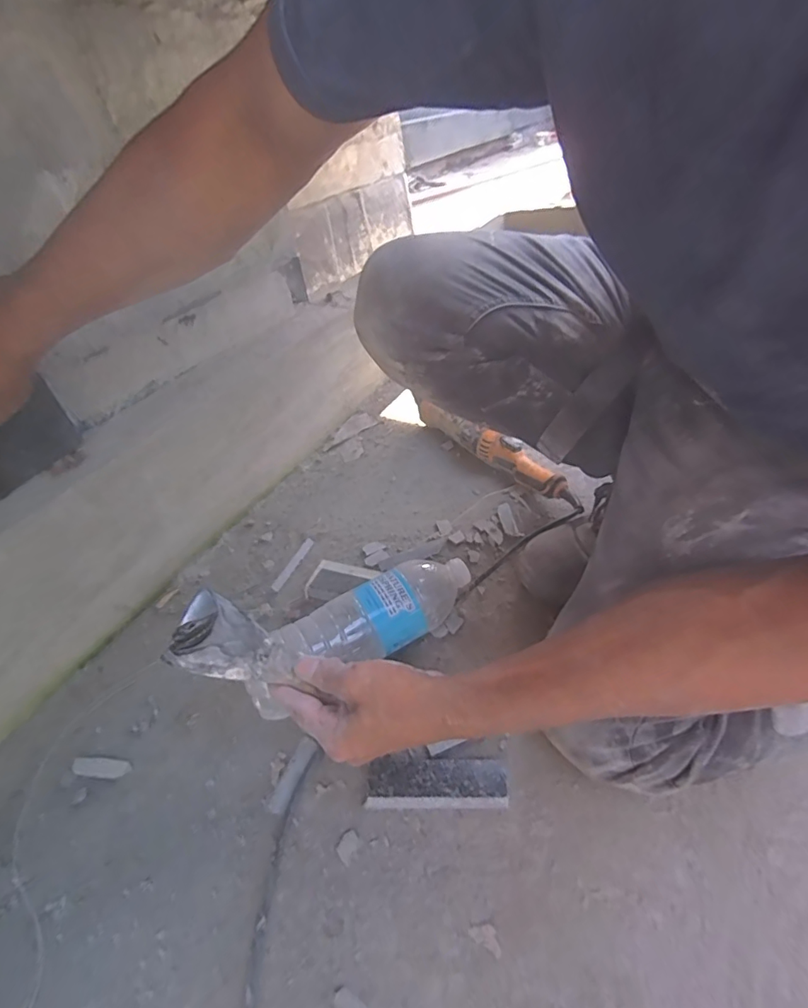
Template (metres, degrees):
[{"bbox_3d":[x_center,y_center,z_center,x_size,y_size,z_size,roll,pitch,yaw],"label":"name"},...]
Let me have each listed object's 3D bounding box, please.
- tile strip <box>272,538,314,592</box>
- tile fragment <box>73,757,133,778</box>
[{"bbox_3d":[-0.146,0.078,0.644,0.014,0.004,0.096,9,41,17],"label":"tile strip"},{"bbox_3d":[-0.286,0.248,0.457,0.056,0.004,0.017,0,39,6],"label":"tile fragment"}]

